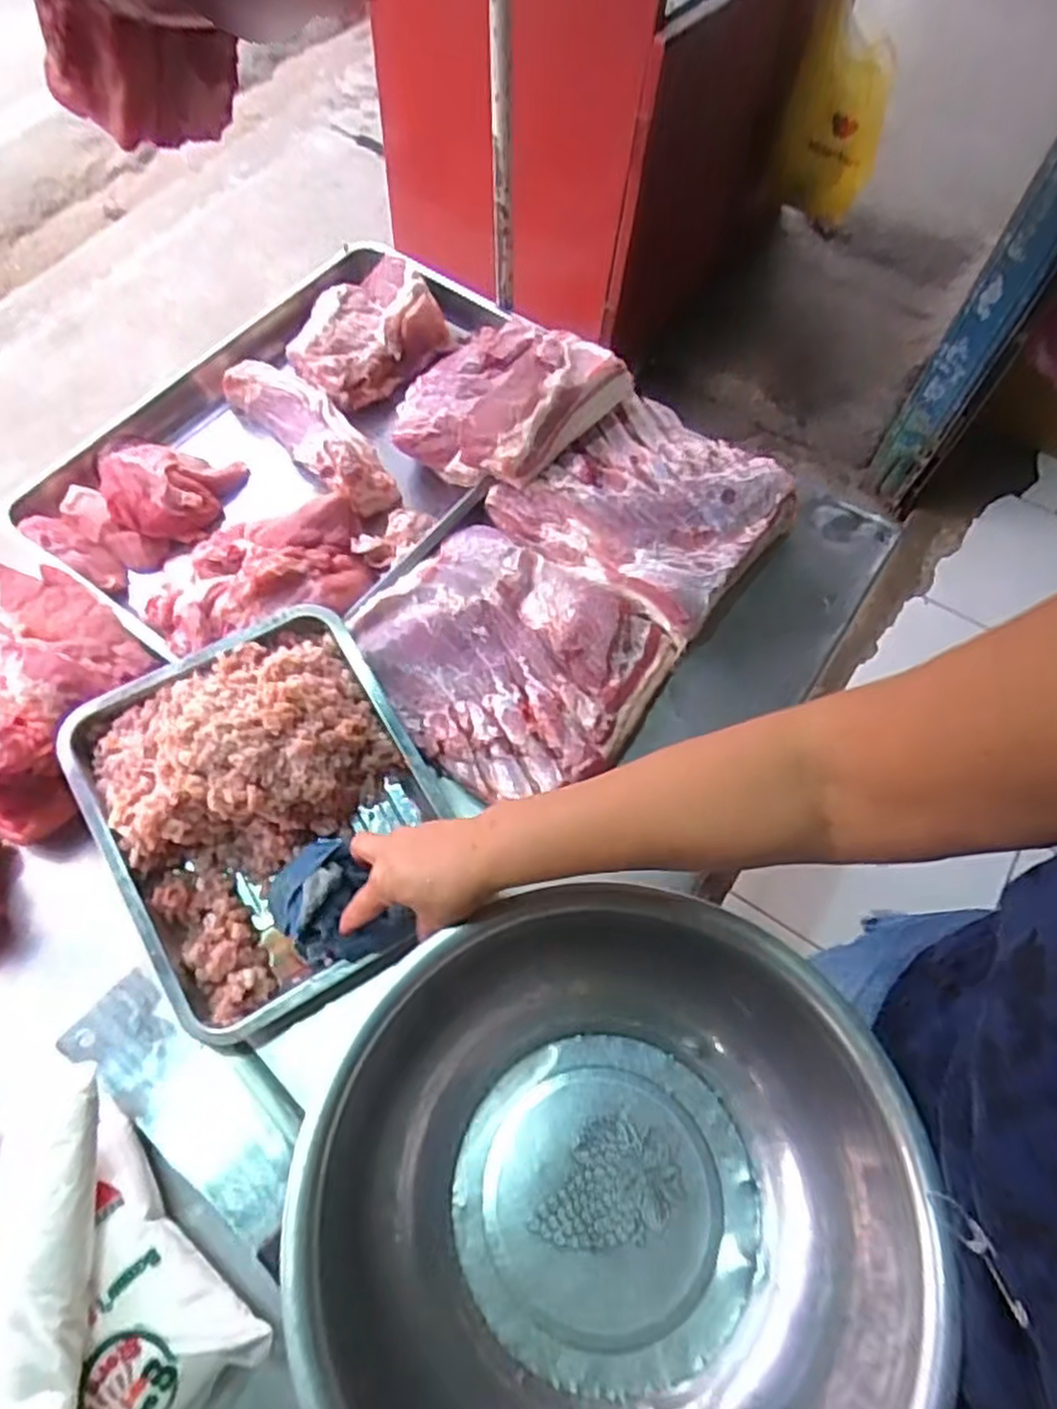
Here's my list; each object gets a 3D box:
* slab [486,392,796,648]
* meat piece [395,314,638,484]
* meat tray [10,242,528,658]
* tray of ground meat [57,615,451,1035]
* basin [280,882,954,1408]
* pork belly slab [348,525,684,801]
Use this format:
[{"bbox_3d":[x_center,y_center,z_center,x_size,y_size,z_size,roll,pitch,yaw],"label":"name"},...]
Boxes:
[{"bbox_3d":[0.126,-0.217,0.796,0.250,0.040,0.233,36,67,16],"label":"slab"},{"bbox_3d":[-0.030,-0.339,0.833,0.211,0.086,0.207,37,67,16],"label":"meat piece"},{"bbox_3d":[-0.234,-0.303,0.843,0.394,0.109,0.568,36,67,15],"label":"meat tray"},{"bbox_3d":[-0.217,0.084,0.633,0.253,0.105,0.303,-26,66,-14],"label":"tray of ground meat"},{"bbox_3d":[0.049,0.316,0.494,0.340,0.156,0.361,1,62,-2],"label":"basin"},{"bbox_3d":[-0.022,-0.050,0.724,0.267,0.031,0.240,33,66,14],"label":"pork belly slab"}]

